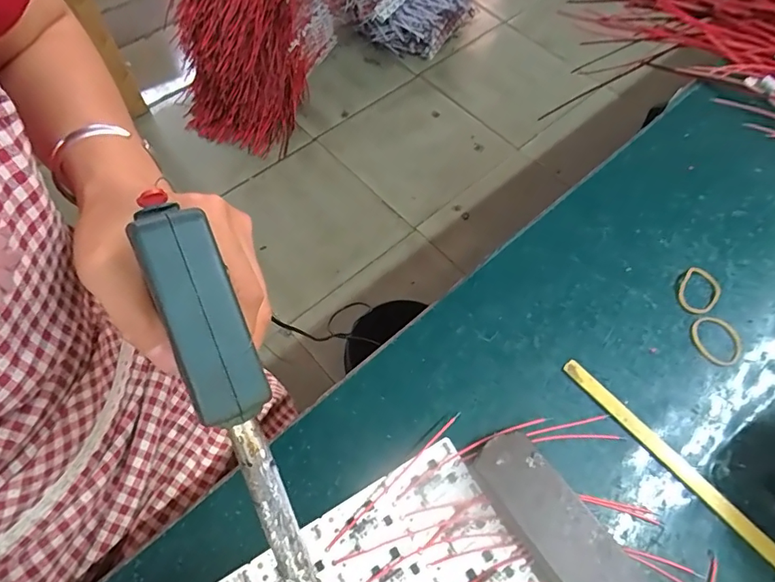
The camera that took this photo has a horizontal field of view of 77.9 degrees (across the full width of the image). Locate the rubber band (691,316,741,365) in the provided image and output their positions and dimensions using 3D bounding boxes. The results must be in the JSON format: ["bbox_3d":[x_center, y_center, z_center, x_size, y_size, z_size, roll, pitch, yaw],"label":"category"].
[{"bbox_3d":[0.204,0.030,0.298,0.031,0.004,0.029,1,64,-2],"label":"rubber band"}]

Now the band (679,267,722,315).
[{"bbox_3d":[0.202,0.000,0.310,0.025,0.004,0.032,40,69,16],"label":"band"}]

